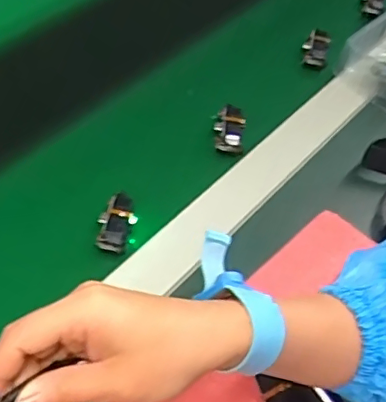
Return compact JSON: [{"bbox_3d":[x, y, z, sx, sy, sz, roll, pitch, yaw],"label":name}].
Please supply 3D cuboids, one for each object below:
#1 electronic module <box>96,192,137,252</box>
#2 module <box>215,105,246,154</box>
[{"bbox_3d":[-0.060,0.015,0.461,0.029,0.016,0.049,6,52,-2],"label":"electronic module"},{"bbox_3d":[0.035,-0.072,0.549,0.027,0.016,0.053,10,52,1],"label":"module"}]

